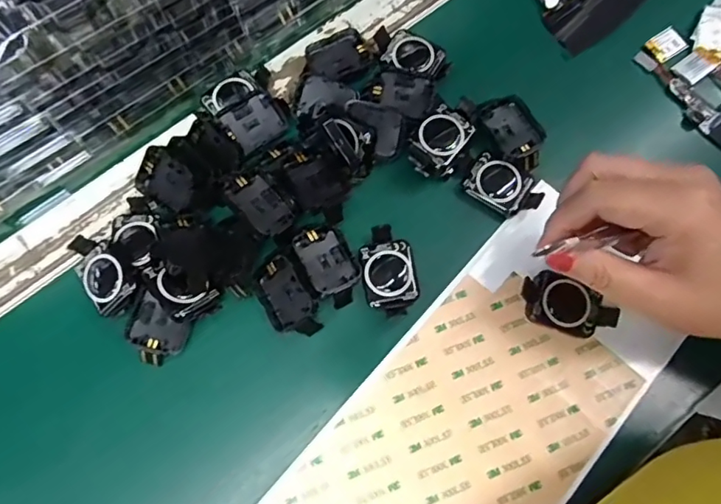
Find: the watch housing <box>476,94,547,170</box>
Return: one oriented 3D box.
[{"bbox_3d":[0.100,-0.079,0.330,0.034,0.005,0.051,-31,79,-7],"label":"watch housing"}]

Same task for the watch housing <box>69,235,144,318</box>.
[{"bbox_3d":[-0.152,0.013,0.308,0.031,0.020,0.049,-41,78,-11],"label":"watch housing"}]

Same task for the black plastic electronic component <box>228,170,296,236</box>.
[{"bbox_3d":[-0.058,-0.028,0.302,0.040,0.006,0.030,49,47,1],"label":"black plastic electronic component"}]

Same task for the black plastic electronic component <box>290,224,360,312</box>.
[{"bbox_3d":[-0.018,0.007,0.305,0.030,0.010,0.048,-29,79,-6],"label":"black plastic electronic component"}]

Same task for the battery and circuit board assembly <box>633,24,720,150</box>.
[{"bbox_3d":[0.235,-0.108,0.353,0.034,0.006,0.103,-32,77,-9],"label":"battery and circuit board assembly"}]

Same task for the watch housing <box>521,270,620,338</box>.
[{"bbox_3d":[0.122,0.033,0.305,0.054,0.008,0.029,21,100,8],"label":"watch housing"}]

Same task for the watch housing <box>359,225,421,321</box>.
[{"bbox_3d":[0.017,0.011,0.310,0.032,0.008,0.054,-11,75,-3],"label":"watch housing"}]

